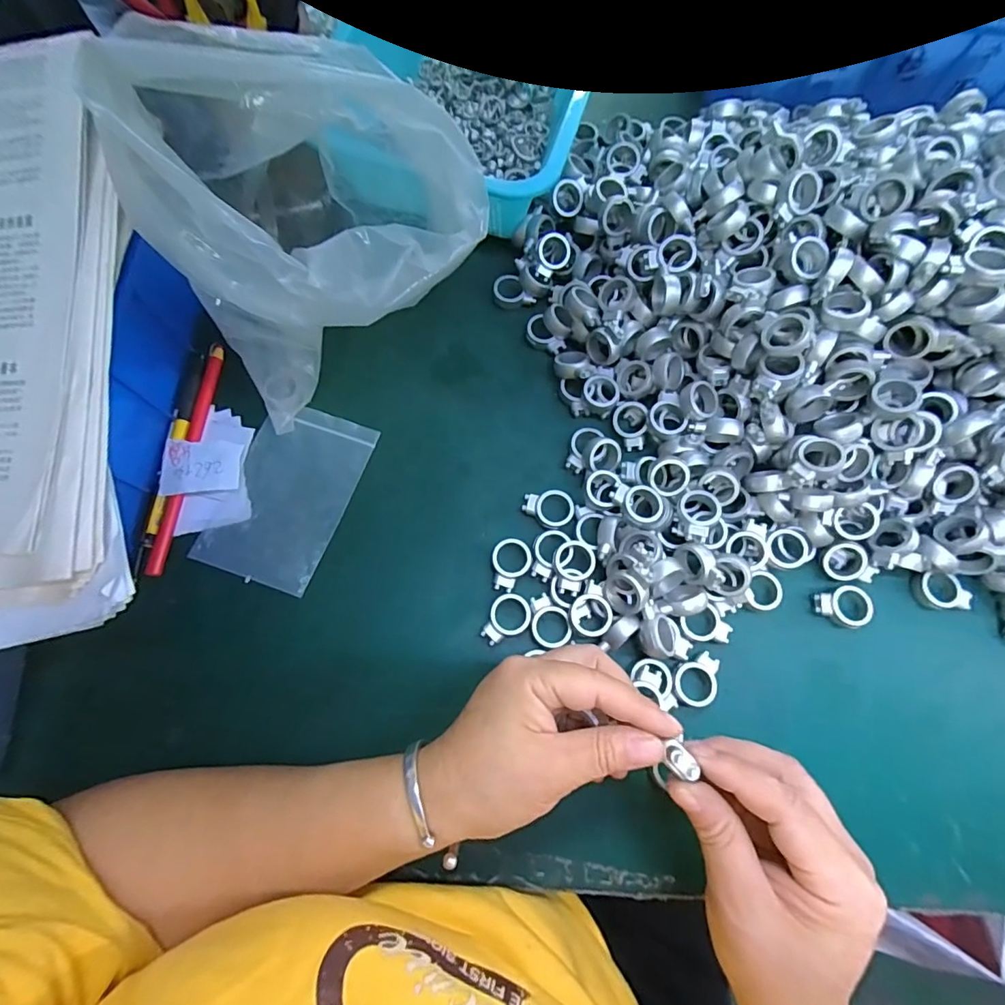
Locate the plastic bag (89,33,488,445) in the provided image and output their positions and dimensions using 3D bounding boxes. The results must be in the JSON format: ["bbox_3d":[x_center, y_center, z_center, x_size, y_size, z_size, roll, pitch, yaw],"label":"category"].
[{"bbox_3d":[-0.096,-0.163,0.295,0.166,0.185,0.162,-3,73,-1],"label":"plastic bag"}]

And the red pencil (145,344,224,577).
[{"bbox_3d":[-0.215,-0.033,0.342,0.009,0.010,0.164,5,73,1],"label":"red pencil"}]

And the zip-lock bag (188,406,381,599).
[{"bbox_3d":[-0.143,-0.006,0.340,0.076,0.008,0.122,20,73,3],"label":"zip-lock bag"}]

